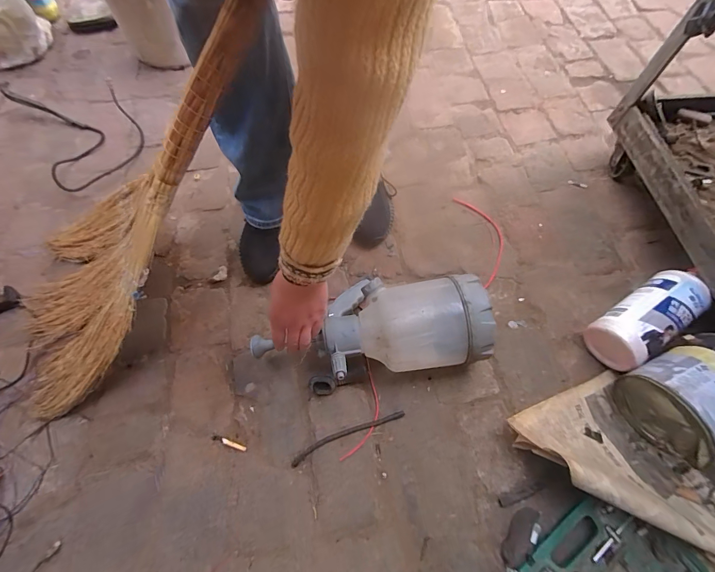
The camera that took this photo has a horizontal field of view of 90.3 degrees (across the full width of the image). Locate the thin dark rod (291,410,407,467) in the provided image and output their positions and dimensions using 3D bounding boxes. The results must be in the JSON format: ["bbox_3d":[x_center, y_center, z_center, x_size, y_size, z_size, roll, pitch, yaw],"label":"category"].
[{"bbox_3d":[-0.016,0.255,0.608,0.206,0.008,0.021,-21,68,-9],"label":"thin dark rod"}]

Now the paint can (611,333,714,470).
[{"bbox_3d":[0.553,0.181,0.575,0.161,0.156,0.163,-28,70,-12],"label":"paint can"}]

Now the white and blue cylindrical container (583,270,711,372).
[{"bbox_3d":[0.535,0.061,0.664,0.217,0.090,0.096,-32,70,-13],"label":"white and blue cylindrical container"}]

